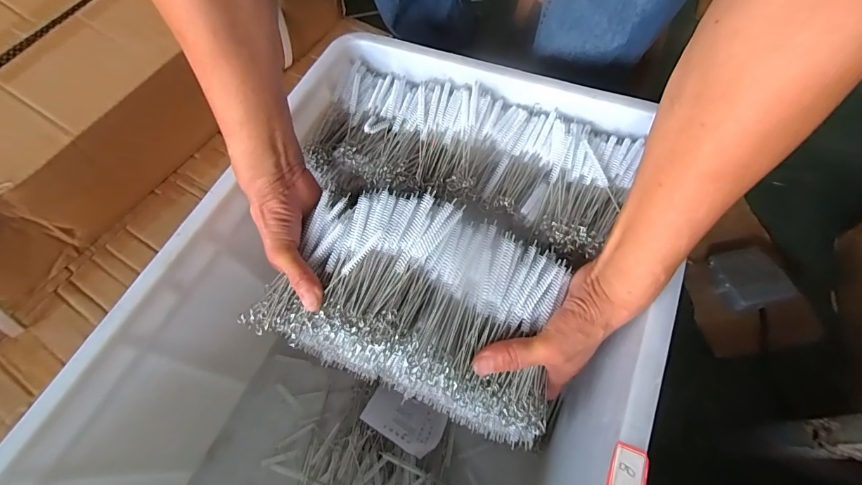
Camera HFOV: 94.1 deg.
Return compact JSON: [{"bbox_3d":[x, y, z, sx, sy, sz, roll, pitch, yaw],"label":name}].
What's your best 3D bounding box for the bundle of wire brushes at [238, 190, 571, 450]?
[{"bbox_3d":[-0.017,0.055,0.378,0.265,0.111,0.156,18,65,12],"label":"bundle of wire brushes"}]

